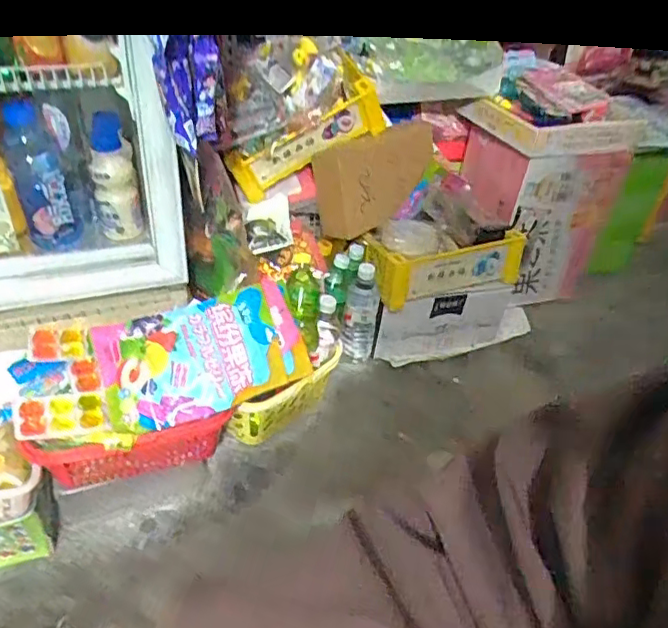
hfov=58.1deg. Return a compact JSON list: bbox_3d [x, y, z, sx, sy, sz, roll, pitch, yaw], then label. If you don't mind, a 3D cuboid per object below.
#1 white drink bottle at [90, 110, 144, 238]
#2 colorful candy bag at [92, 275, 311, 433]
[{"bbox_3d":[-0.320,-0.197,0.879,0.065,0.165,0.067,-9,43,-18],"label":"white drink bottle"},{"bbox_3d":[-0.183,0.056,0.836,0.267,0.035,0.159,-18,70,-10],"label":"colorful candy bag"}]

